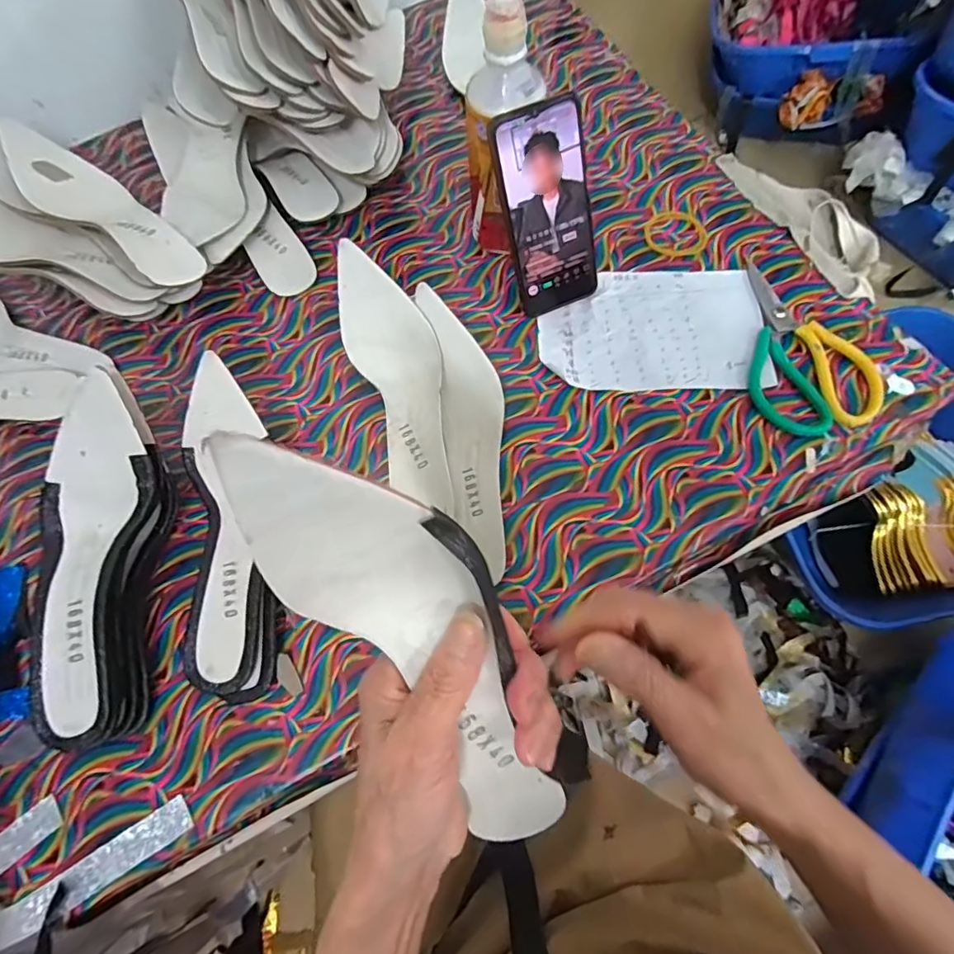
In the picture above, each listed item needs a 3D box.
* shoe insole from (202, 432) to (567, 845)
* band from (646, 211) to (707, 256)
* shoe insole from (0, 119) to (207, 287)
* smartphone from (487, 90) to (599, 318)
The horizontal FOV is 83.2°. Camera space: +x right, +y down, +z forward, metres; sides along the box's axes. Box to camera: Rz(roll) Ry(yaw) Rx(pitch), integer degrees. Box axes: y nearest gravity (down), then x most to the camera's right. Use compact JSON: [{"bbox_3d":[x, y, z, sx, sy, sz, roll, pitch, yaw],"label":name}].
[{"bbox_3d":[-0.019,0.074,0.236,0.071,0.243,0.038,-33,26,-9],"label":"shoe insole"},{"bbox_3d":[0.198,-0.241,0.533,0.056,0.004,0.055,-26,70,-7],"label":"band"},{"bbox_3d":[-0.339,-0.249,0.485,0.248,0.033,0.073,37,52,16],"label":"shoe insole"},{"bbox_3d":[0.062,-0.222,0.456,0.076,0.159,0.012,-26,40,-7],"label":"smartphone"}]

